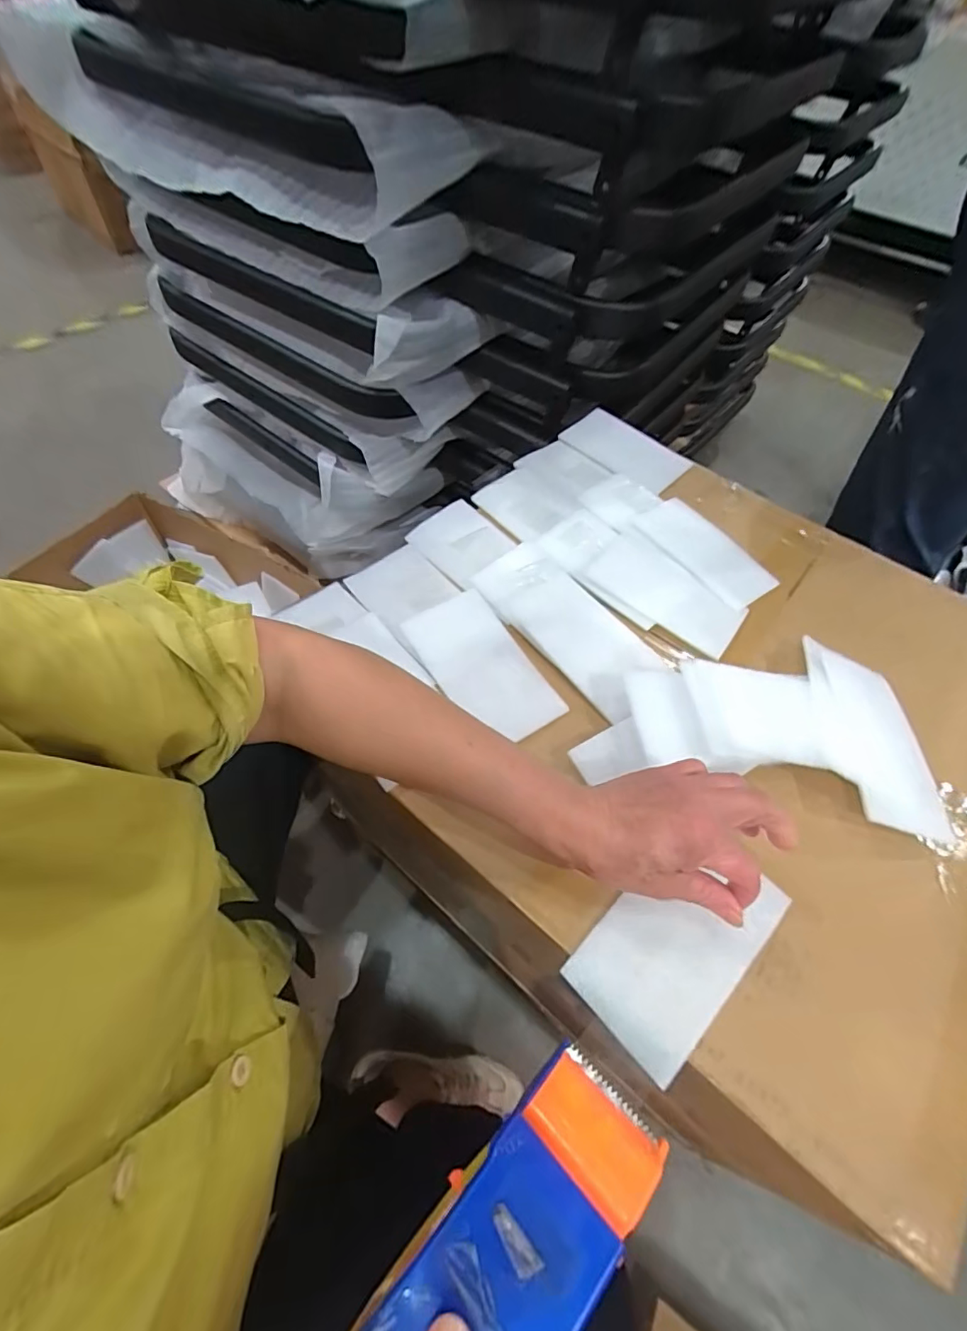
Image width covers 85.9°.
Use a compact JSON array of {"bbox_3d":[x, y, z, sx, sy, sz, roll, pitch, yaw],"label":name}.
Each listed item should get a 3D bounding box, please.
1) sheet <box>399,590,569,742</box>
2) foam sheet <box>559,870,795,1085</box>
[{"bbox_3d":[-0.001,-0.001,0.435,0.079,0.009,0.142,-28,64,-21],"label":"sheet"},{"bbox_3d":[0.123,0.172,0.328,0.137,0.004,0.078,-38,67,-23],"label":"foam sheet"}]

